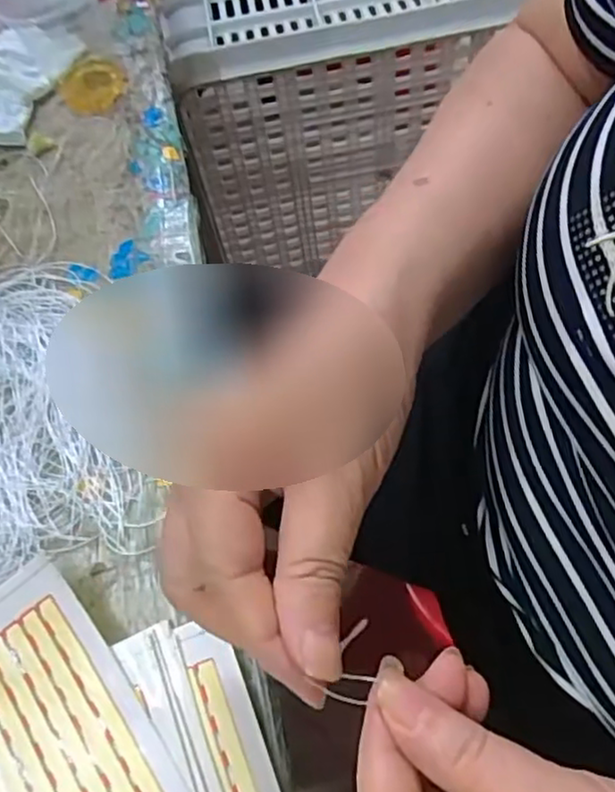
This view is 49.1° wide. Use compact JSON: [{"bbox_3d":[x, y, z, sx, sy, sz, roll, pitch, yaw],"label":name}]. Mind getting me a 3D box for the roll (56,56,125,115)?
[{"bbox_3d":[-0.147,-0.216,0.462,0.045,0.011,0.045,-2,62,3],"label":"roll"}]

